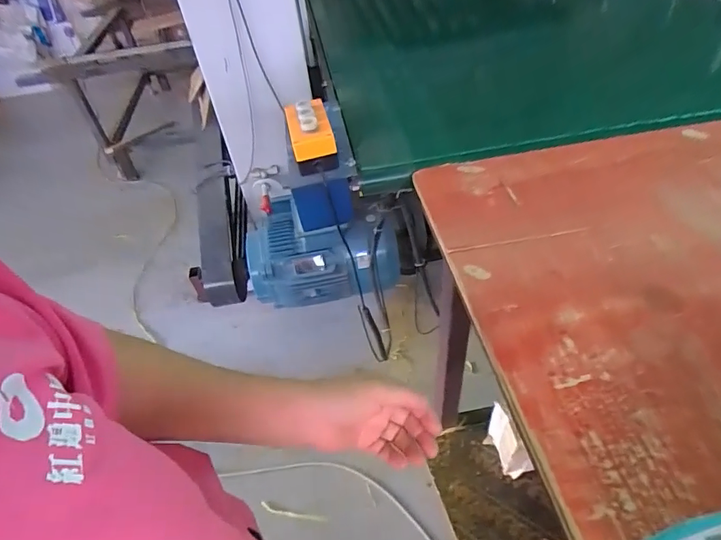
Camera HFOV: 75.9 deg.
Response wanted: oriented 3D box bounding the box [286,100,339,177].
[{"bbox_3d":[-0.085,-0.237,0.821,0.077,0.087,0.135,-12,45,-4],"label":"box"}]

